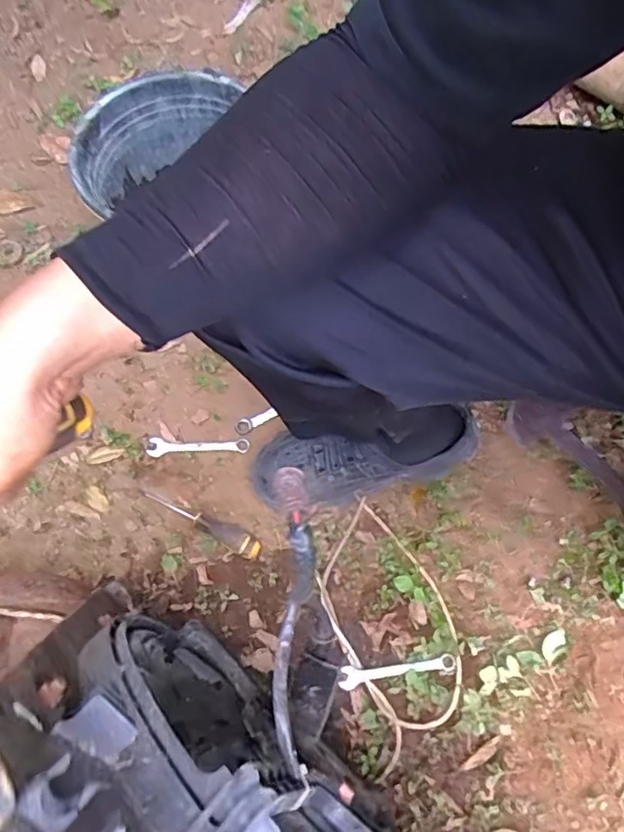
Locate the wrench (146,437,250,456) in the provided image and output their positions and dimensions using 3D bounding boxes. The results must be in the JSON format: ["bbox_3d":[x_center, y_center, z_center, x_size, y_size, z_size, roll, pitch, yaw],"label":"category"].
[{"bbox_3d":[-0.162,0.044,0.843,0.142,0.004,0.026,0,71,2],"label":"wrench"}]

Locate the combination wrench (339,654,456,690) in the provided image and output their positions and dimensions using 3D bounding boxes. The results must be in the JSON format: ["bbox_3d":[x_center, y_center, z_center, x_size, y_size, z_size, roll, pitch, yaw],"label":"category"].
[{"bbox_3d":[0.105,0.312,0.728,0.143,0.007,0.025,-9,71,-2],"label":"combination wrench"}]

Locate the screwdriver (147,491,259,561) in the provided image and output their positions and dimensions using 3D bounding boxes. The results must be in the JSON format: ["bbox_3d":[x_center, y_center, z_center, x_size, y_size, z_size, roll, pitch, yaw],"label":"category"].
[{"bbox_3d":[-0.152,0.143,0.798,0.180,0.034,0.028,24,74,9],"label":"screwdriver"}]

